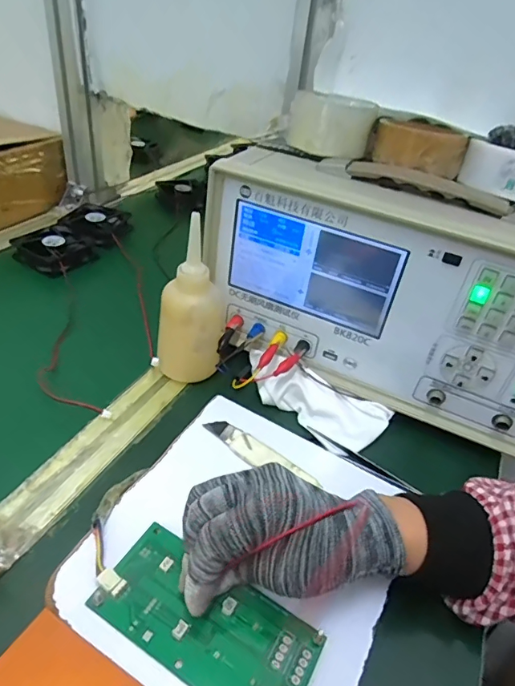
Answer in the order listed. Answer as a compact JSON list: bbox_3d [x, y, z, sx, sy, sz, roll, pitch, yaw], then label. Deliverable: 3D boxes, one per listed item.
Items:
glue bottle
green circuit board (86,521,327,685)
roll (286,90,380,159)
[{"bbox_3d":[-0.062,-0.042,0.446,0.062,0.138,0.067,6,39,-2],"label":"glue bottle"},{"bbox_3d":[-0.031,0.169,0.285,0.134,0.008,0.064,24,40,17],"label":"green circuit board"},{"bbox_3d":[0.073,-0.218,0.463,0.080,0.056,0.080,9,39,2],"label":"roll"}]

